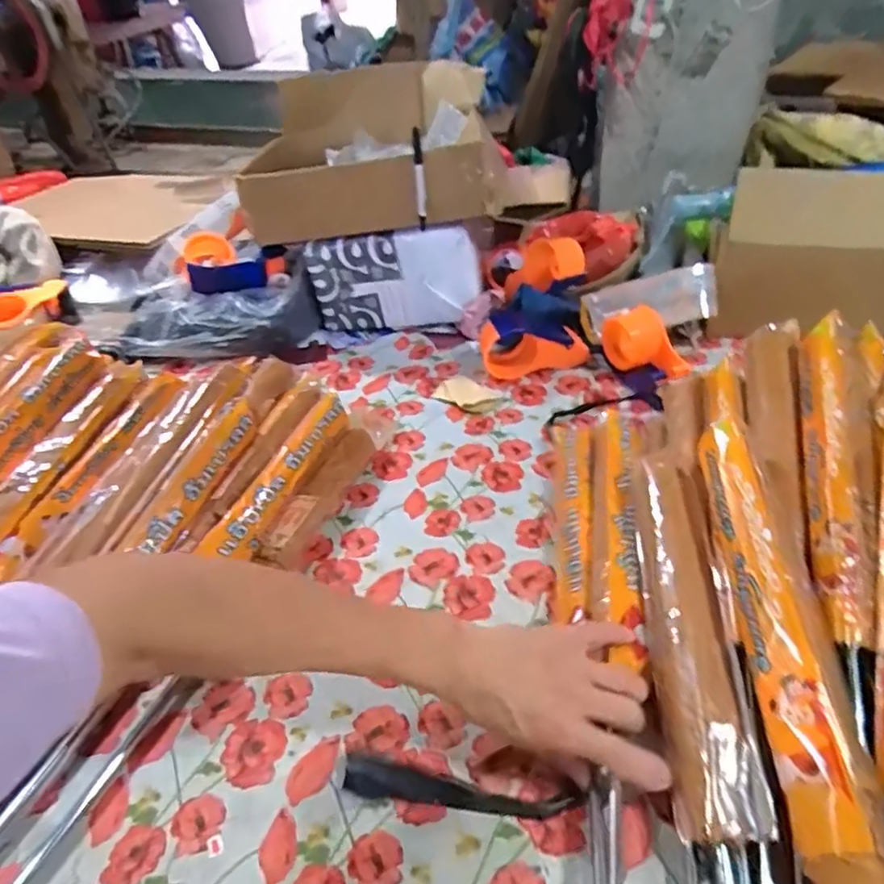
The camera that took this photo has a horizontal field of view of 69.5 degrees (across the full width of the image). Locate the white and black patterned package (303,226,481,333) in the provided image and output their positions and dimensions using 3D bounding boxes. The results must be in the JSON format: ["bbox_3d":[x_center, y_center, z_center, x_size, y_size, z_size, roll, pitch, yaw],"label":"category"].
[{"bbox_3d":[-0.073,-0.241,0.962,0.251,0.155,0.032,-2,38,5],"label":"white and black patterned package"}]

